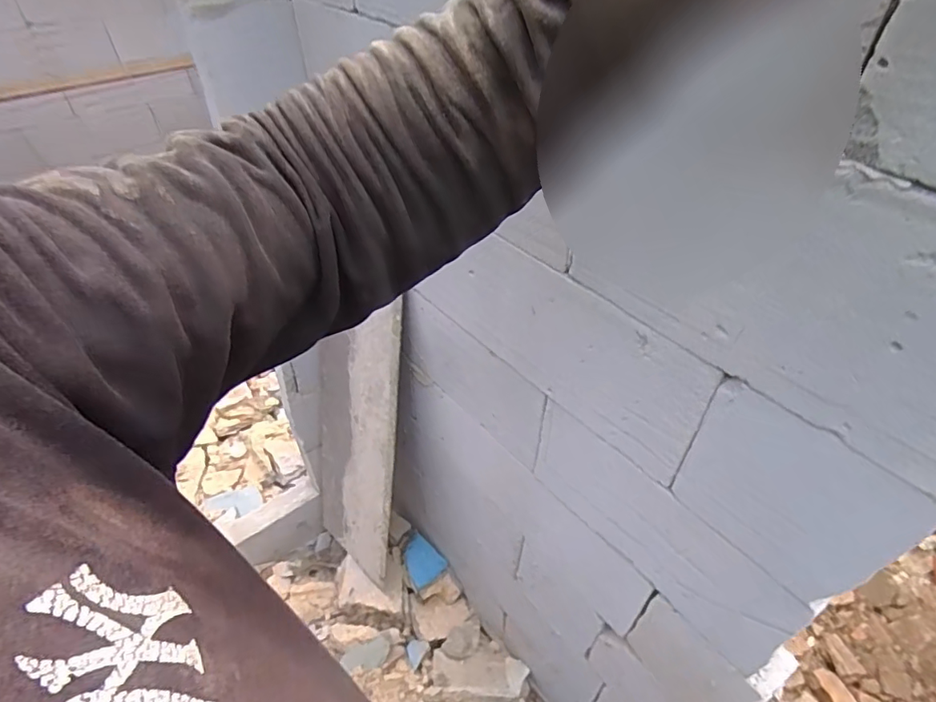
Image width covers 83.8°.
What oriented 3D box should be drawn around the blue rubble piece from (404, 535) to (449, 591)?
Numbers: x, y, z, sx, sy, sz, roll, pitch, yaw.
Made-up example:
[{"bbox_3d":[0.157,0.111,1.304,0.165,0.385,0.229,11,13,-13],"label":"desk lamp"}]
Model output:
[{"bbox_3d":[-0.134,0.600,1.498,0.103,0.029,0.136,-28,49,-27],"label":"blue rubble piece"}]

